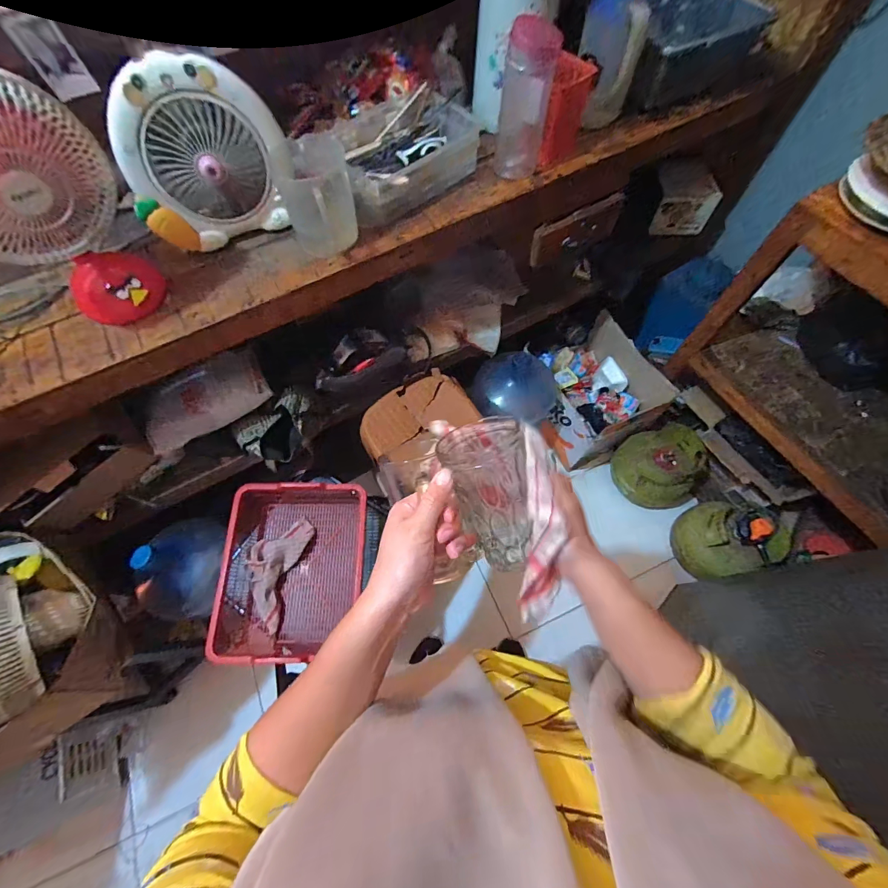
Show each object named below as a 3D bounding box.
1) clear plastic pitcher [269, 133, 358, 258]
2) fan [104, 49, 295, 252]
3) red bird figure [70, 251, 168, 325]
[{"bbox_3d":[-0.226,-0.440,0.706,0.122,0.135,0.164,-17,66,-6],"label":"clear plastic pitcher"},{"bbox_3d":[-0.391,-0.463,0.639,0.249,0.239,0.074,-15,66,-5],"label":"fan"},{"bbox_3d":[-0.571,-0.275,0.678,0.145,0.049,0.133,-1,65,1],"label":"red bird figure"}]

